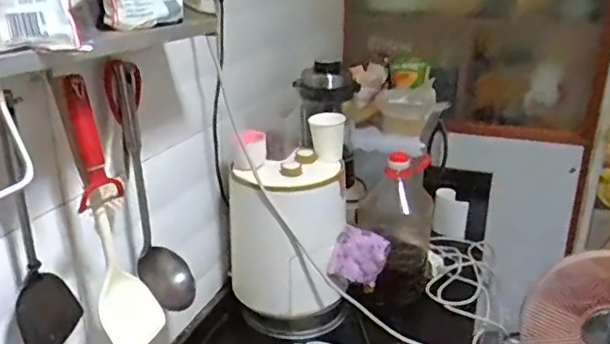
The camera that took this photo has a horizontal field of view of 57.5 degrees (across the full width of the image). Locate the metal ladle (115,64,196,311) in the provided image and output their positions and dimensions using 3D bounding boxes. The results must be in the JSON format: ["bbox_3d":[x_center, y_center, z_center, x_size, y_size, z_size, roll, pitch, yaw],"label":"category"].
[{"bbox_3d":[-0.218,0.033,0.826,0.081,0.365,0.086,-5,21,-14],"label":"metal ladle"}]

